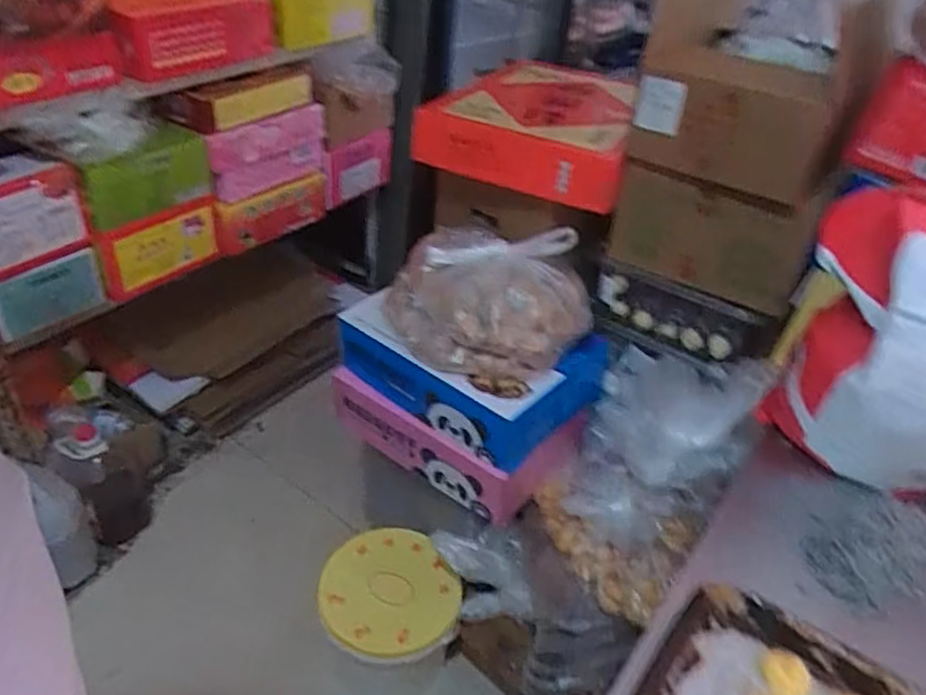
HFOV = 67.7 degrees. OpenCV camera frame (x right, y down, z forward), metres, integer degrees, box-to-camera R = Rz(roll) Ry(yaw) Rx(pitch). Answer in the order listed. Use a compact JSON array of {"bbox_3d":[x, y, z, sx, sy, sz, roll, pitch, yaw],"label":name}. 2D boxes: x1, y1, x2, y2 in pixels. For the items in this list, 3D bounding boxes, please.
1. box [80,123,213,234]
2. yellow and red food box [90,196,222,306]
[{"bbox_3d":[-0.612,-0.334,1.349,0.047,0.151,0.233,30,43,28],"label":"box"},{"bbox_3d":[-0.622,-0.208,1.436,0.042,0.164,0.247,31,44,29],"label":"yellow and red food box"}]

